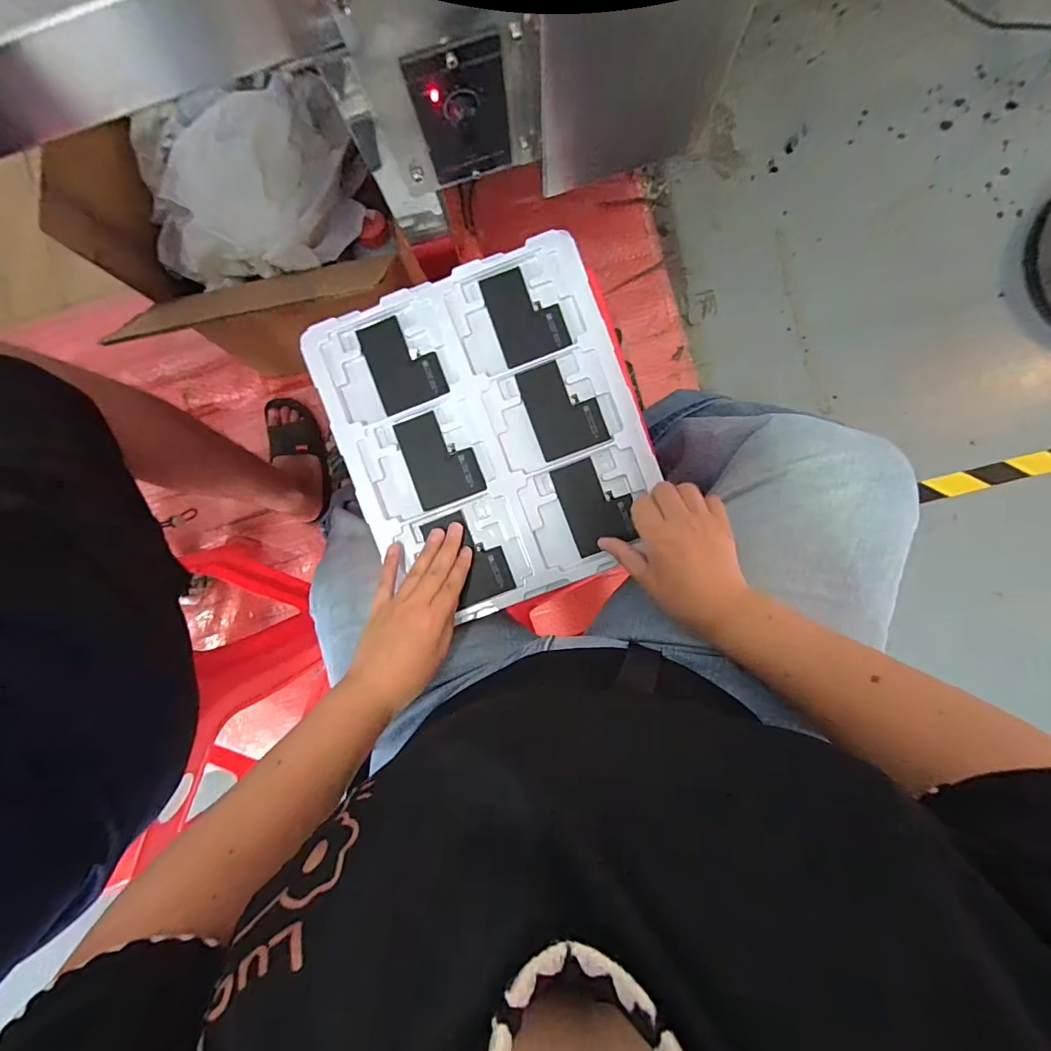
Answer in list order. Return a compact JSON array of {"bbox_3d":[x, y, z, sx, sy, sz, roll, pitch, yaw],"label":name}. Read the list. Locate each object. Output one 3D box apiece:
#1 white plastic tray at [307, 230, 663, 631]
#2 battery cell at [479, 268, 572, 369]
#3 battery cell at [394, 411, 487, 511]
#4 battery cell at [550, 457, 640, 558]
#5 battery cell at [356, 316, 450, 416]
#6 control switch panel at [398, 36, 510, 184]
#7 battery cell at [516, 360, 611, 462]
[{"bbox_3d":[-0.033,-0.087,0.453,0.273,0.013,0.312,-20,91,3],"label":"white plastic tray"},{"bbox_3d":[0.001,-0.205,0.453,0.065,0.006,0.088,-19,91,3],"label":"battery cell"},{"bbox_3d":[-0.084,-0.066,0.457,0.066,0.006,0.090,-20,91,3],"label":"battery cell"},{"bbox_3d":[0.068,-0.021,0.454,0.061,0.004,0.087,-21,91,3],"label":"battery cell"},{"bbox_3d":[-0.120,-0.160,0.457,0.067,0.007,0.088,-22,91,3],"label":"battery cell"},{"bbox_3d":[-0.039,-0.269,0.310,0.058,0.093,0.014,-14,92,2],"label":"control switch panel"},{"bbox_3d":[0.037,-0.114,0.454,0.065,0.004,0.089,-20,91,3],"label":"battery cell"}]

